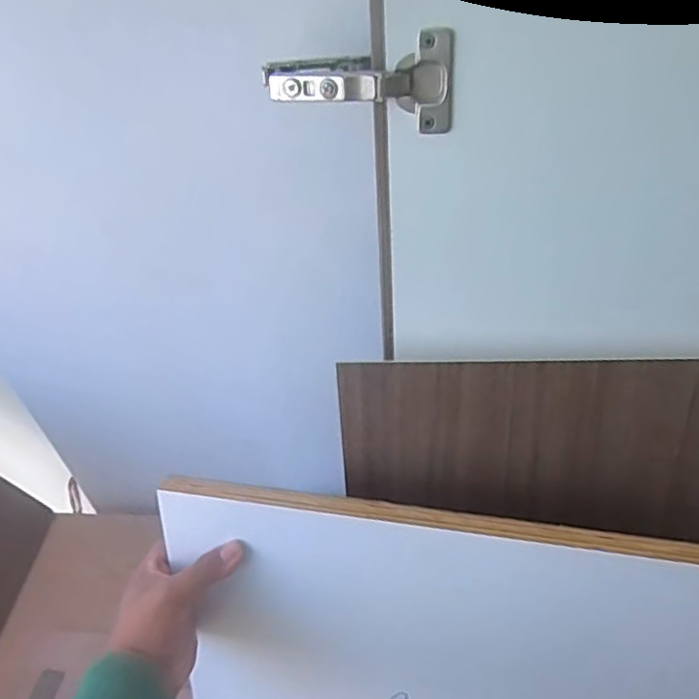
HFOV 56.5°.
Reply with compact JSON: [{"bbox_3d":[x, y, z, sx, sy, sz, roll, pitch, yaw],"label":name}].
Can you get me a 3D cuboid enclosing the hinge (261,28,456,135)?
[{"bbox_3d":[0.006,-0.181,0.430,0.124,0.055,0.048,2,45,10],"label":"hinge"}]

